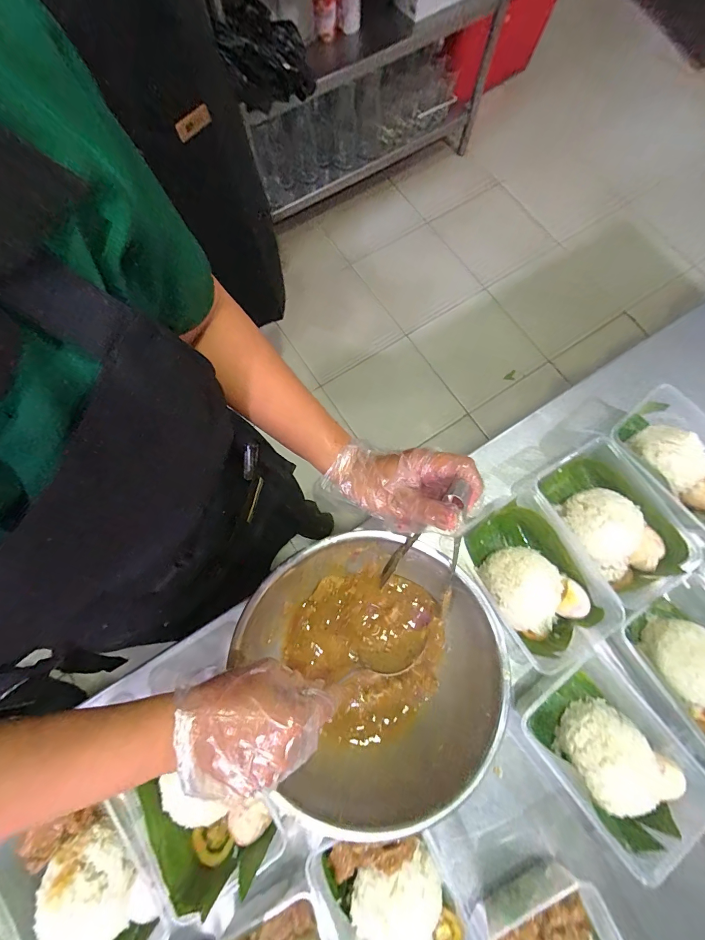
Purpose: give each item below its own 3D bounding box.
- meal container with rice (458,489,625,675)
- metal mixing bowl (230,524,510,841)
[{"bbox_3d":[0.201,0.120,0.426,0.112,0.058,0.162,-29,78,-7],"label":"meal container with rice"},{"bbox_3d":[0.025,0.190,0.384,0.221,0.084,0.239,0,76,0],"label":"metal mixing bowl"}]

